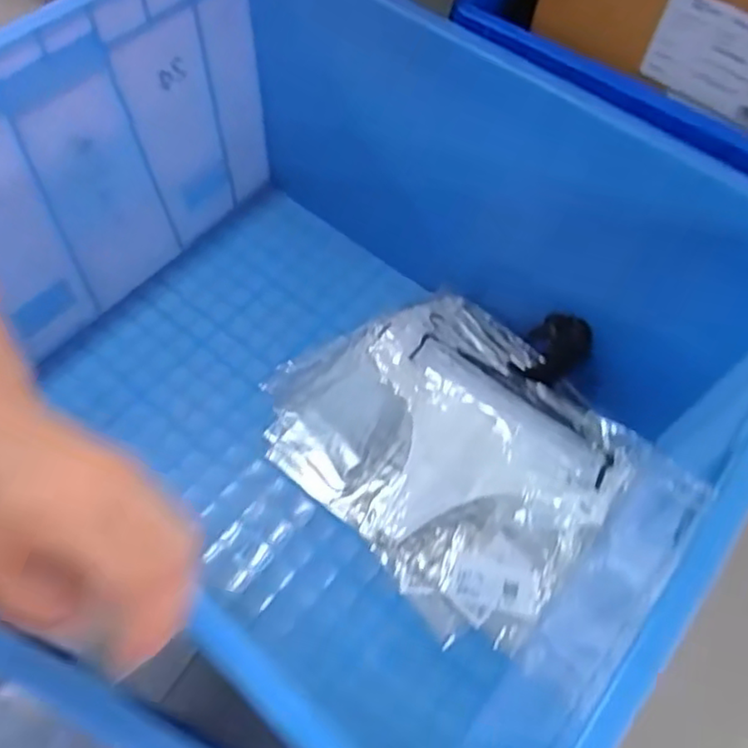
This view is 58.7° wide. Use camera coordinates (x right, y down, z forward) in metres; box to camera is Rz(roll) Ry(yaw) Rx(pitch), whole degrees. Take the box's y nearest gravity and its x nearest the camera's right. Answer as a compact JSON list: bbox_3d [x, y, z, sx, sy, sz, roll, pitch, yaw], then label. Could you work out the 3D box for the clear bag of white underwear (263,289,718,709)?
[{"bbox_3d":[0.112,0.090,0.772,0.300,0.066,0.481,-39,69,-22],"label":"clear bag of white underwear"}]

